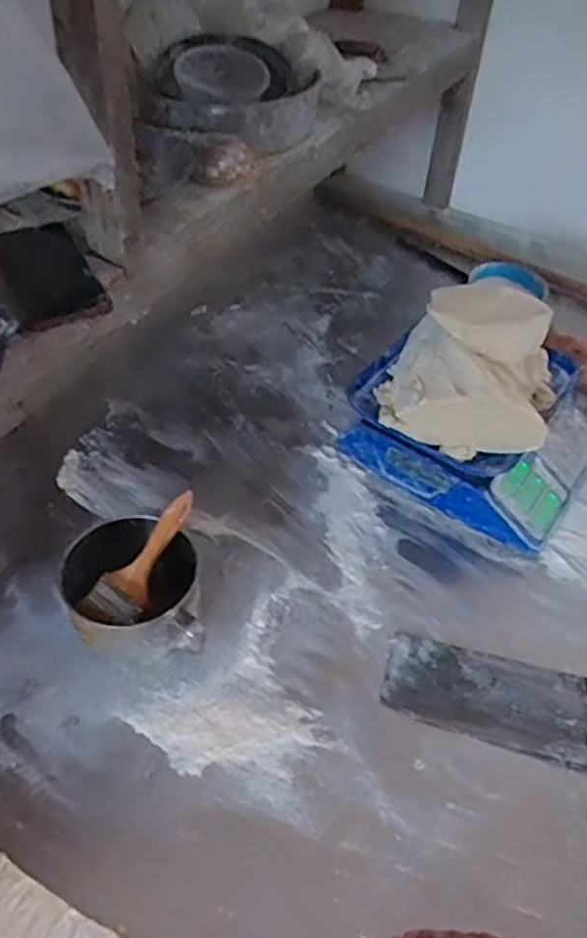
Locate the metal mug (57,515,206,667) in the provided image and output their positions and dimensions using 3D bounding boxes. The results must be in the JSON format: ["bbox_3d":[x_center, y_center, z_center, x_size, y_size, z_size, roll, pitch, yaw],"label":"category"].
[{"bbox_3d":[-0.171,0.138,0.786,0.151,0.097,0.144,2,48,-4],"label":"metal mug"}]

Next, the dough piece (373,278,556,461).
[{"bbox_3d":[0.229,-0.133,0.873,0.210,0.160,0.160,15,47,9],"label":"dough piece"}]

